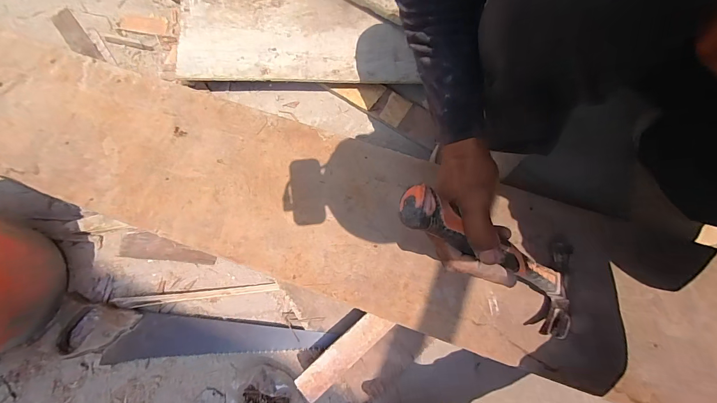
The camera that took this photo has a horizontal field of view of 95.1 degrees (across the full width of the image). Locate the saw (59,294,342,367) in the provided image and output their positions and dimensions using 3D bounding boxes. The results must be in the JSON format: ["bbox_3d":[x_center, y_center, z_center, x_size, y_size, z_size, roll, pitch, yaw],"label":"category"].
[{"bbox_3d":[-0.251,0.213,0.494,0.405,0.020,0.082,8,76,2],"label":"saw"}]

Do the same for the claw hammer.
[{"bbox_3d":[0.161,0.064,0.357,0.320,0.040,0.116,27,73,-36],"label":"claw hammer"}]

